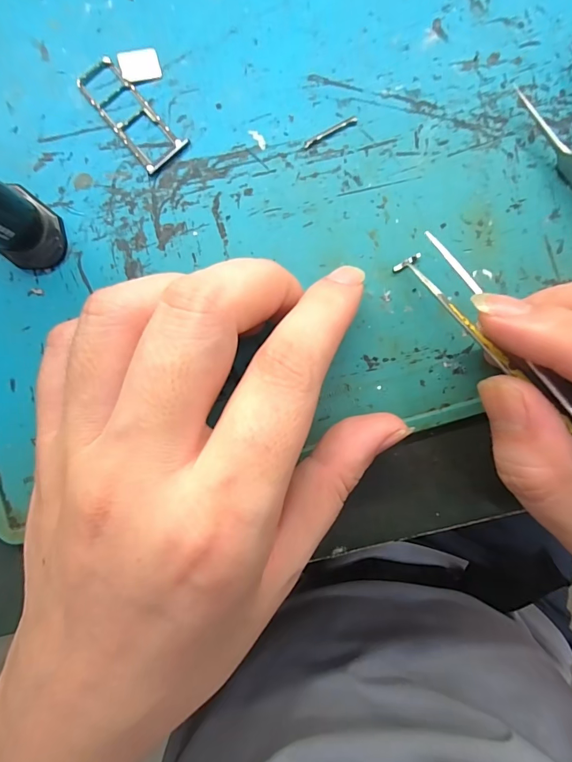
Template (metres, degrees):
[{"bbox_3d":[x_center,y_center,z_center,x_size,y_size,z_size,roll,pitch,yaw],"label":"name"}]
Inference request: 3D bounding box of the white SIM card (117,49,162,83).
[{"bbox_3d":[-0.049,-0.106,0.130,0.013,0.004,0.009,-15,98,-9],"label":"white SIM card"}]

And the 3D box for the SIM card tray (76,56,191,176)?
[{"bbox_3d":[-0.052,-0.090,0.130,0.016,0.004,0.038,-41,94,1],"label":"SIM card tray"}]

